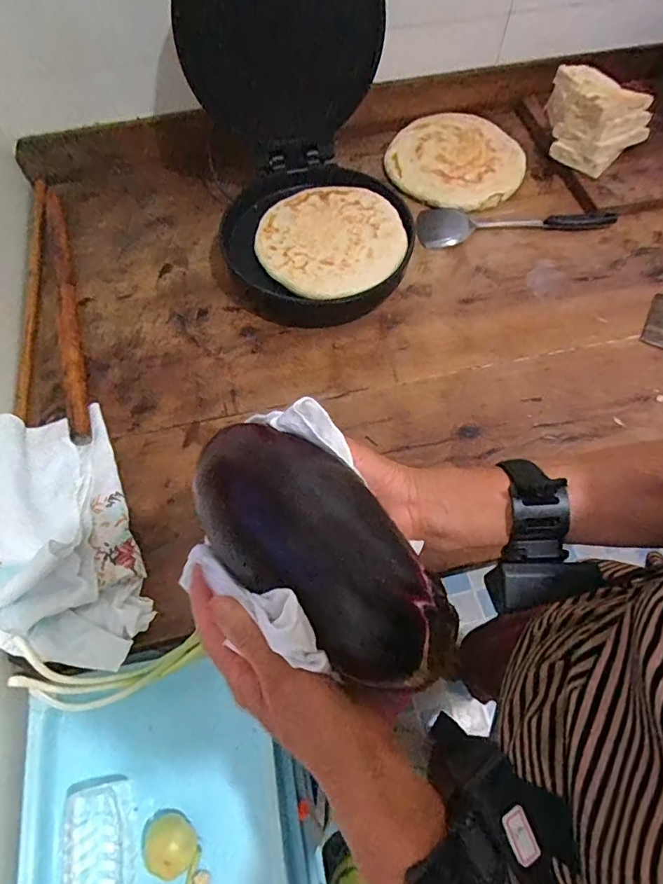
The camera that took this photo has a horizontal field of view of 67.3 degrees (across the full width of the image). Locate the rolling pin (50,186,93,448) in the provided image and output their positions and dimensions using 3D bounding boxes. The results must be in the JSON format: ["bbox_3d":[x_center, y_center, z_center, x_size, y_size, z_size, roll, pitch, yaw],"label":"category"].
[{"bbox_3d":[-0.408,-0.214,0.755,0.031,0.034,0.504,-17,65,-8],"label":"rolling pin"}]

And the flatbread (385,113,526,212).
[{"bbox_3d":[0.227,-0.520,0.919,0.244,0.018,0.226,1,70,3],"label":"flatbread"}]

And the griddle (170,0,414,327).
[{"bbox_3d":[-0.037,-0.412,0.662,0.281,0.357,0.354,-7,64,-3],"label":"griddle"}]

